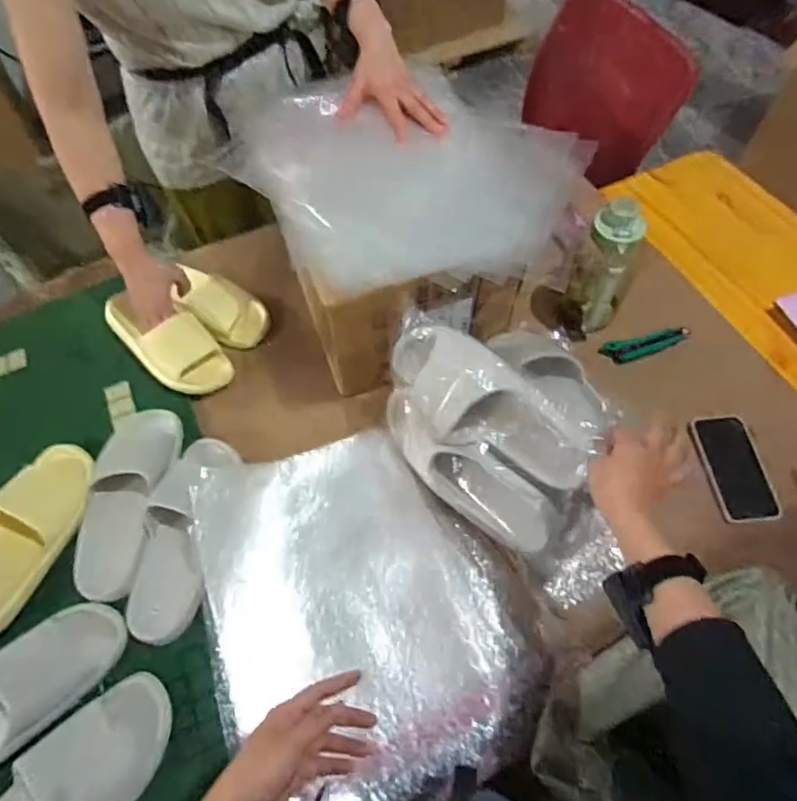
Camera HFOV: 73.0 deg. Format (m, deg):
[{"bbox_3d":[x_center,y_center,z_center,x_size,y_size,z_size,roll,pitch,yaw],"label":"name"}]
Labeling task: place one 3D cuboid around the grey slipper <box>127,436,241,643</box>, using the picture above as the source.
[{"bbox_3d":[-0.289,0.166,0.712,0.100,0.065,0.275,5,61,3],"label":"grey slipper"}]

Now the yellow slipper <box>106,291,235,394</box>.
[{"bbox_3d":[-0.389,-0.097,0.879,0.249,0.060,0.110,32,65,3],"label":"yellow slipper"}]

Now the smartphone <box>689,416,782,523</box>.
[{"bbox_3d":[0.482,0.096,0.775,0.016,0.071,0.157,-4,72,-49],"label":"smartphone"}]

